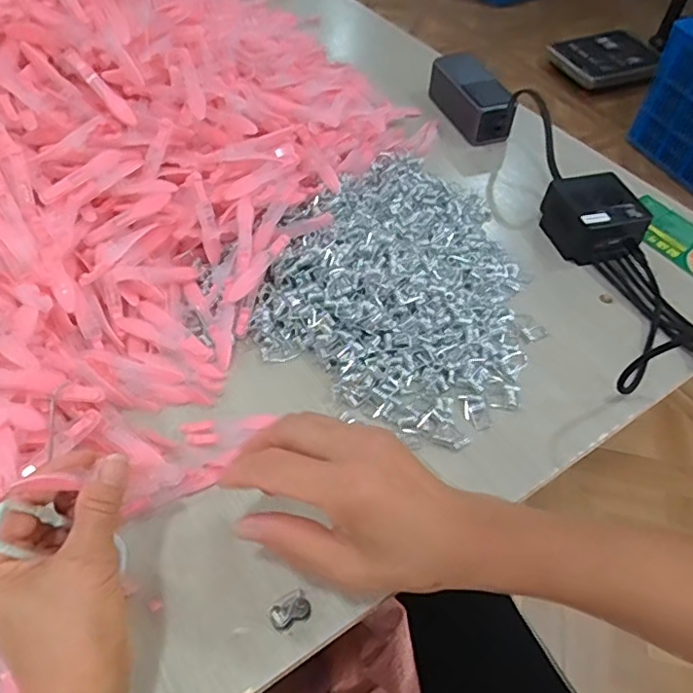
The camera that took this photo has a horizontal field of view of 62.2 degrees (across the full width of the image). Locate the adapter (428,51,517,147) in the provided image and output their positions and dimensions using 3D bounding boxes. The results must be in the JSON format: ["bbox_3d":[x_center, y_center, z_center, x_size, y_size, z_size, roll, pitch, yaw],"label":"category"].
[{"bbox_3d":[0.152,-0.307,0.701,0.051,0.055,0.131,-15,56,-14],"label":"adapter"}]

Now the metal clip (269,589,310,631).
[{"bbox_3d":[-0.034,0.160,0.349,0.024,0.016,0.014,-24,58,-19],"label":"metal clip"}]

